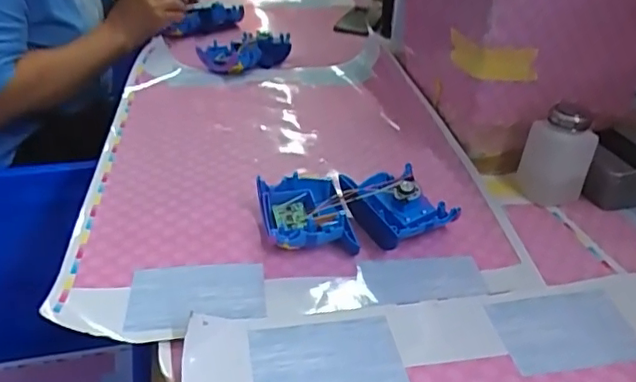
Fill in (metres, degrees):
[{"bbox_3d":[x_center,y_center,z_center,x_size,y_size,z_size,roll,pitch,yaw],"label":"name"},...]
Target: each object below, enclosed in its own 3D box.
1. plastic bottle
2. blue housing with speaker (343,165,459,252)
[{"bbox_3d":[0.252,-0.039,0.597,0.051,0.098,0.055,-3,33,-10],"label":"plastic bottle"},{"bbox_3d":[0.072,0.015,0.548,0.093,0.044,0.085,-19,39,-30],"label":"blue housing with speaker"}]

